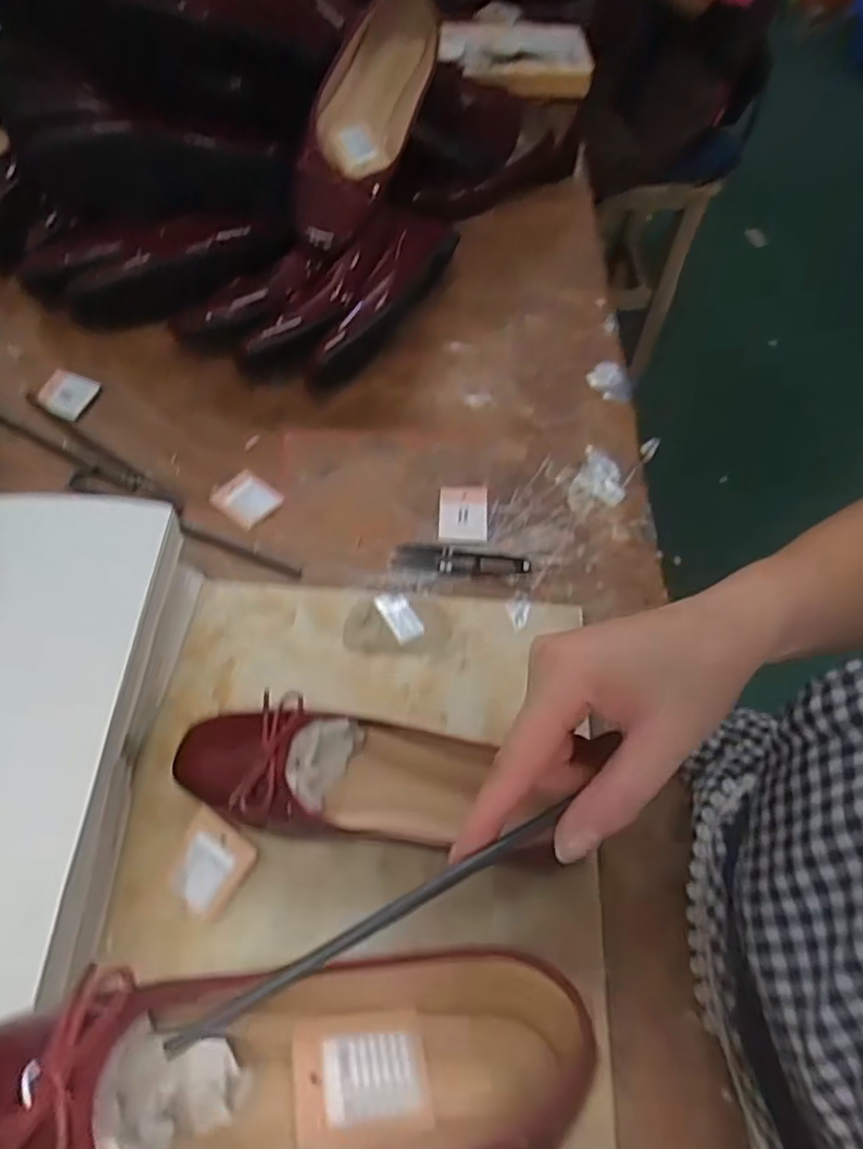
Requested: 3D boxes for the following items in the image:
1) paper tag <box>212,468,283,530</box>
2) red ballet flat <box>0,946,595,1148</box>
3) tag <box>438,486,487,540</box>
[{"bbox_3d":[-0.150,-0.063,0.573,0.054,0.004,0.041,37,73,23],"label":"paper tag"},{"bbox_3d":[-0.051,0.178,0.249,0.251,0.058,0.070,5,56,-22],"label":"red ballet flat"},{"bbox_3d":[0.026,-0.051,0.566,0.038,0.004,0.055,2,61,1],"label":"tag"}]

